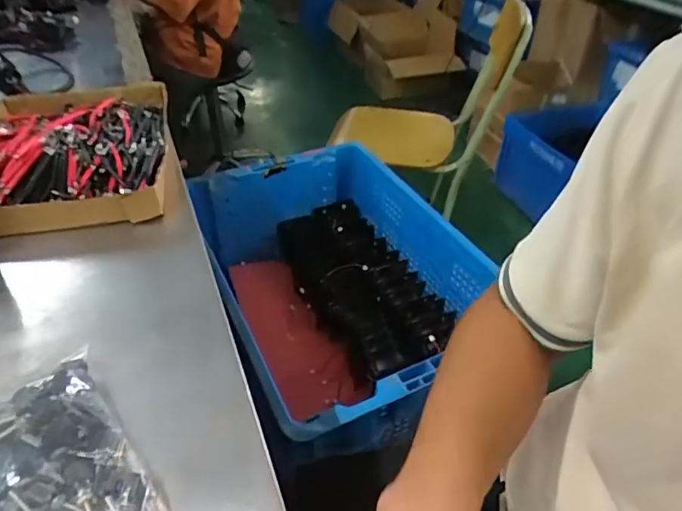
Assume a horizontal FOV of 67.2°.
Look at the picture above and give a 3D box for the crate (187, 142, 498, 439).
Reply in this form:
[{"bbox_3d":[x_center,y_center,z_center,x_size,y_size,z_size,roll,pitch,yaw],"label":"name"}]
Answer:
[{"bbox_3d":[-0.018,0.023,0.915,0.339,0.210,0.463,-20,44,-23],"label":"crate"}]

